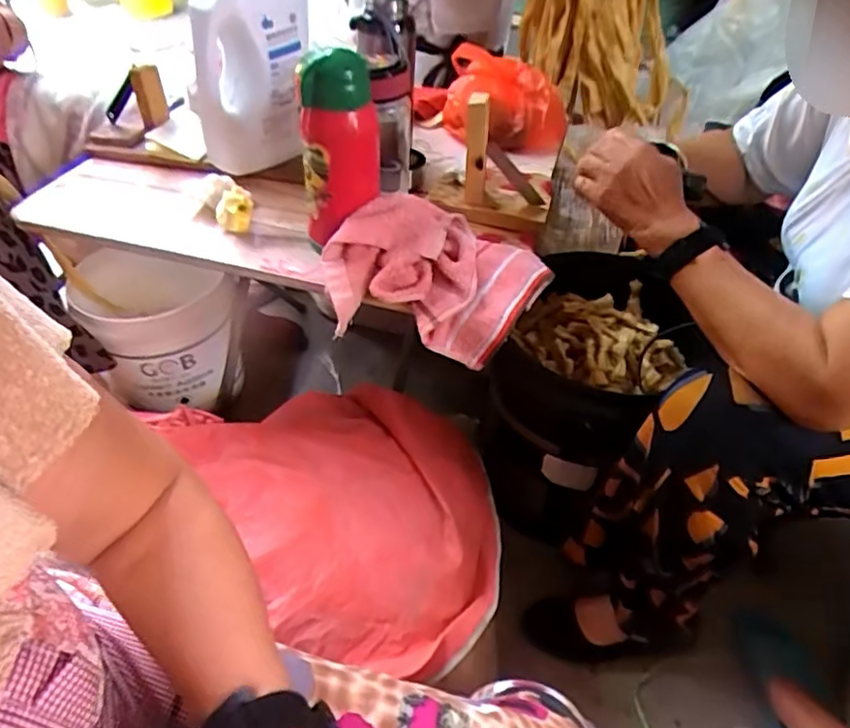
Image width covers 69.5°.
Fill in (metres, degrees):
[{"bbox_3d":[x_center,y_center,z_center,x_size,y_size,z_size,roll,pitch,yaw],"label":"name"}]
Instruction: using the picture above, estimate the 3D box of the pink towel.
[{"bbox_3d":[0.010,-0.098,0.648,0.202,0.052,0.192,36,62,5],"label":"pink towel"}]

